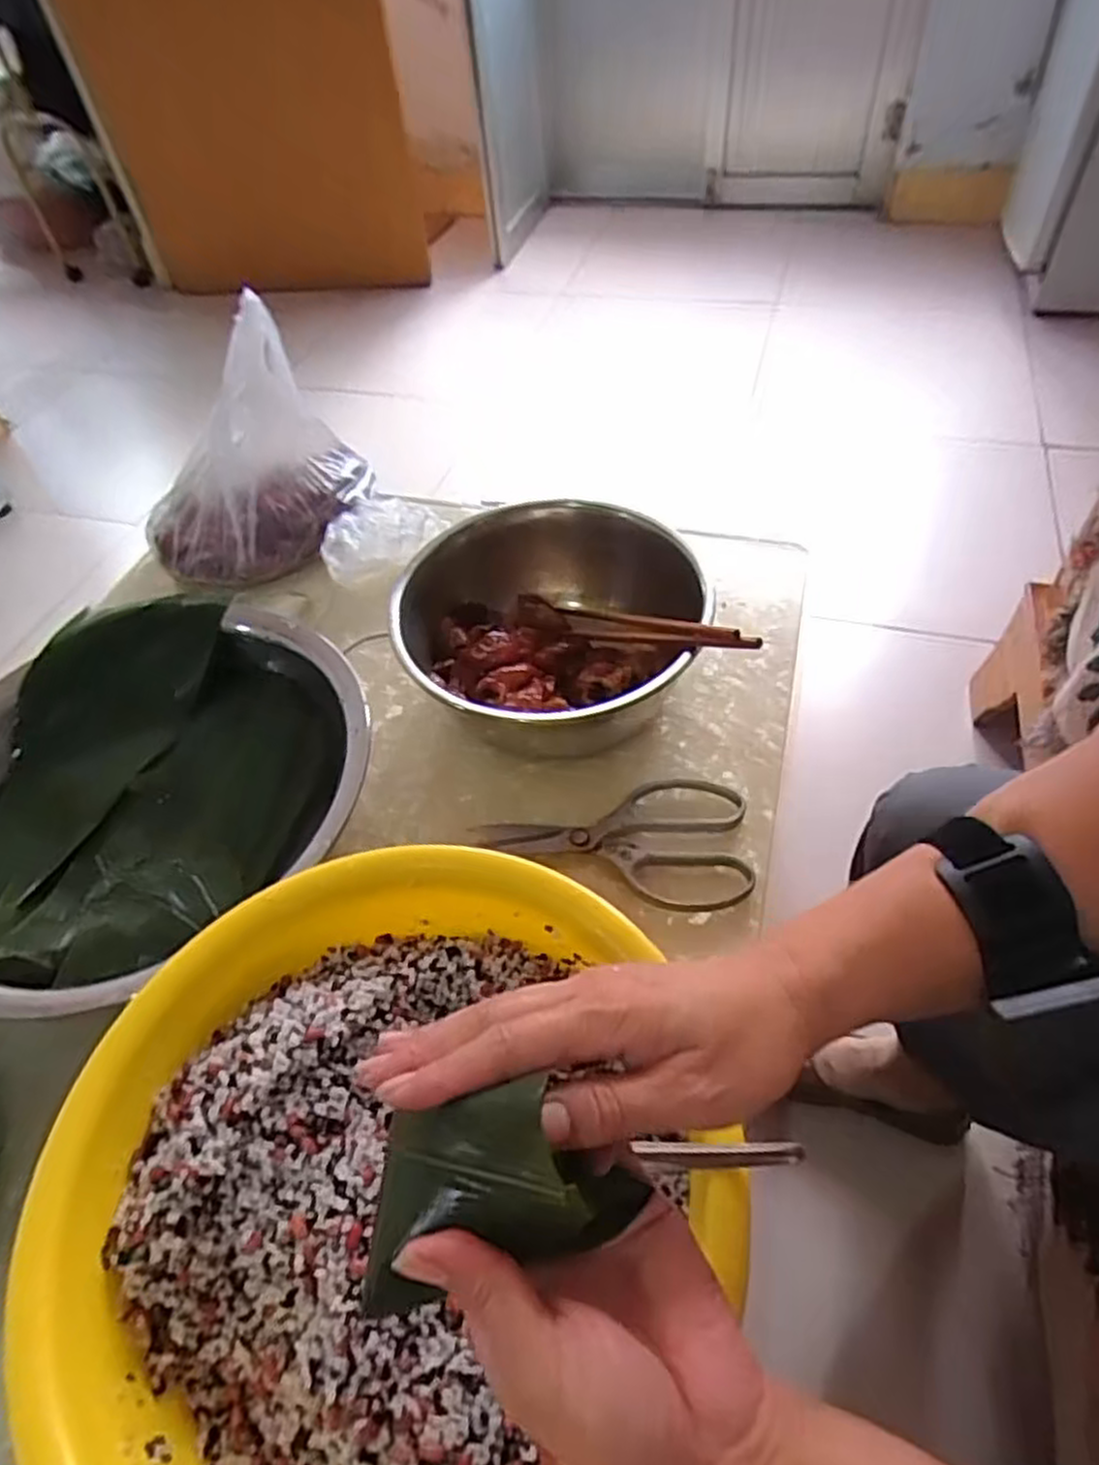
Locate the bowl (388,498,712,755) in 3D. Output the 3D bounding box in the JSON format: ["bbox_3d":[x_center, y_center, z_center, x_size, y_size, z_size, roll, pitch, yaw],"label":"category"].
[{"bbox_3d":[0.000,-0.079,0.631,0.226,0.098,0.242,-3,51,3],"label":"bowl"}]

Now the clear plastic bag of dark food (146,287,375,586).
[{"bbox_3d":[-0.306,-0.278,0.748,0.221,0.195,0.143,-24,53,-13],"label":"clear plastic bag of dark food"}]

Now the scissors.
[{"bbox_3d":[0.047,0.079,0.560,0.192,0.019,0.104,1,52,6],"label":"scissors"}]

